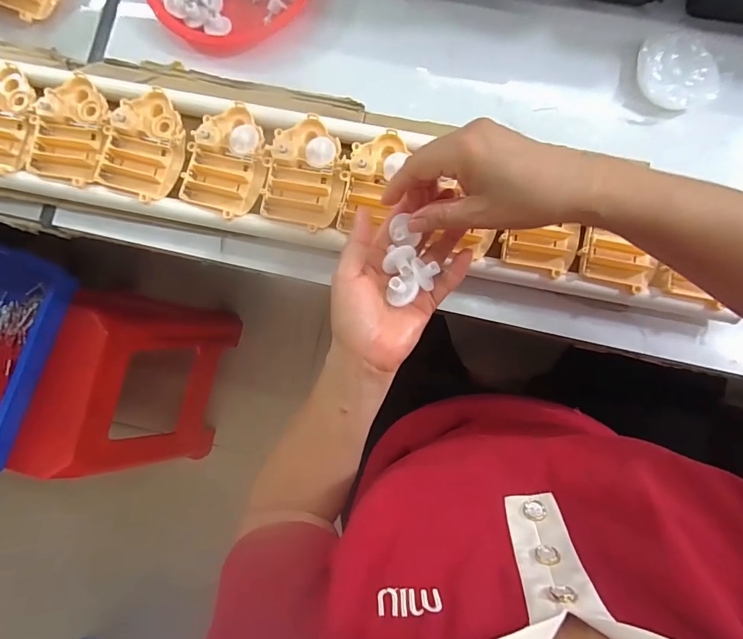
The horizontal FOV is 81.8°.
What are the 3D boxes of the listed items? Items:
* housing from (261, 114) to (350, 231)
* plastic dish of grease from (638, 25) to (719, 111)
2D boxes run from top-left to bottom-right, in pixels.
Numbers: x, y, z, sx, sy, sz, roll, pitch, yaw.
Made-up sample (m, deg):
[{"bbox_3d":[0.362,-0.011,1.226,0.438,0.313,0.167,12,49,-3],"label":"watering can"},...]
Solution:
[{"bbox_3d":[-0.060,-0.135,0.390,0.072,0.016,0.096,11,85,4],"label":"housing"},{"bbox_3d":[0.294,-0.242,0.409,0.070,0.013,0.077,0,85,3],"label":"plastic dish of grease"}]

